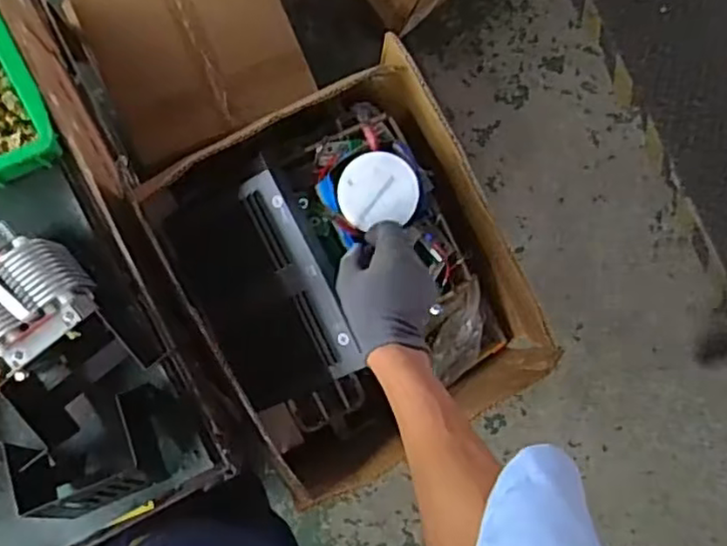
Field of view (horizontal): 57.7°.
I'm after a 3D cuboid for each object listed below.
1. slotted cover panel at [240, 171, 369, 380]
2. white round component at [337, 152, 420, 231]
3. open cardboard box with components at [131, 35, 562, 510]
[{"bbox_3d":[-0.072,0.003,0.783,0.054,0.011,0.254,-29,89,17],"label":"slotted cover panel"},{"bbox_3d":[0.017,-0.089,0.699,0.083,0.019,0.073,-11,90,-9],"label":"white round component"},{"bbox_3d":[-0.022,-0.001,0.828,0.363,0.274,0.434,-31,93,-10],"label":"open cardboard box with components"}]

